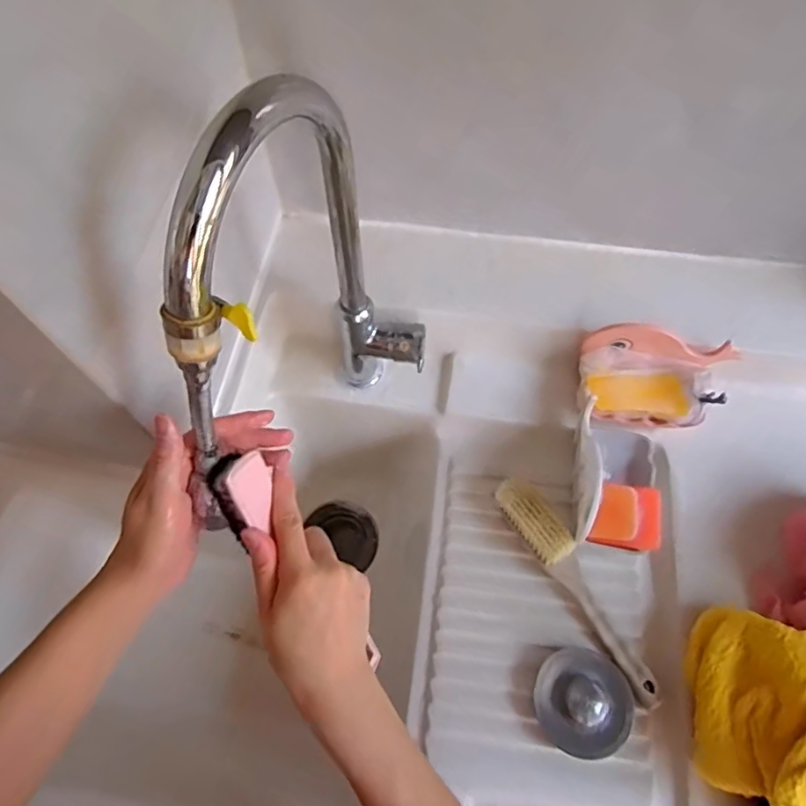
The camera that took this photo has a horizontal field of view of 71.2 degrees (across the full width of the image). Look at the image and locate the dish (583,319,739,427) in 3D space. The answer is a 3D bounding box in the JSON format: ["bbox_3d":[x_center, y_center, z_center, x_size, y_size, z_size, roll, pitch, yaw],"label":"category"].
[{"bbox_3d":[0.261,-0.023,0.592,0.152,0.060,0.093,11,64,5],"label":"dish"}]

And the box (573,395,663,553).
[{"bbox_3d":[0.215,0.073,0.557,0.084,0.075,0.139,12,64,5],"label":"box"}]

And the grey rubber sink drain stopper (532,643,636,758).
[{"bbox_3d":[0.157,0.260,0.489,0.082,0.016,0.081,0,64,0],"label":"grey rubber sink drain stopper"}]

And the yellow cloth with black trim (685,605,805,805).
[{"bbox_3d":[0.302,0.258,0.446,0.120,0.086,0.162,17,65,8],"label":"yellow cloth with black trim"}]

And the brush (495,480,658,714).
[{"bbox_3d":[0.166,0.167,0.533,0.039,0.027,0.229,-29,68,-14],"label":"brush"}]

